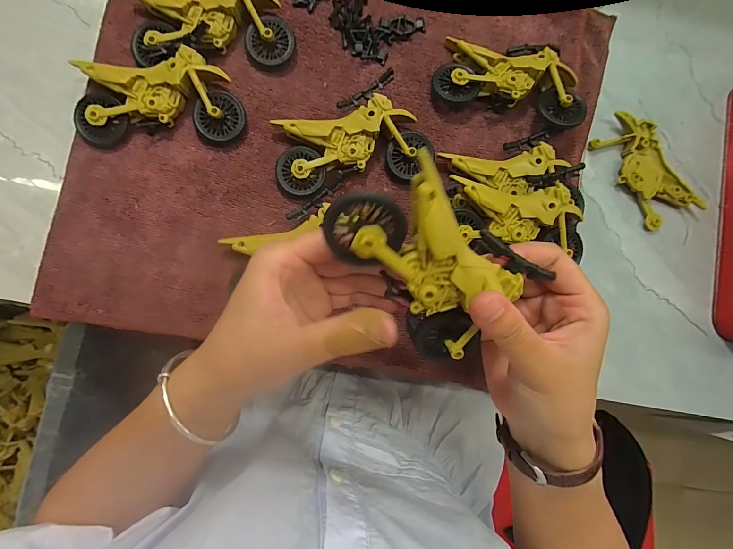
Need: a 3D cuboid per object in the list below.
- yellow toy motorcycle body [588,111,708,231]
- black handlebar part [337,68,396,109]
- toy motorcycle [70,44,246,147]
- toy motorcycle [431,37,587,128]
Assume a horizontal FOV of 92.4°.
[{"bbox_3d":[0.233,-0.087,0.295,0.046,0.014,0.097,-35,91,-5],"label":"yellow toy motorcycle body"},{"bbox_3d":[0.001,-0.138,0.265,0.048,0.005,0.011,-29,90,8],"label":"black handlebar part"},{"bbox_3d":[-0.151,-0.127,0.255,0.114,0.023,0.057,-3,88,-5],"label":"toy motorcycle"},{"bbox_3d":[0.112,-0.151,0.276,0.112,0.029,0.053,17,86,-4],"label":"toy motorcycle"}]

